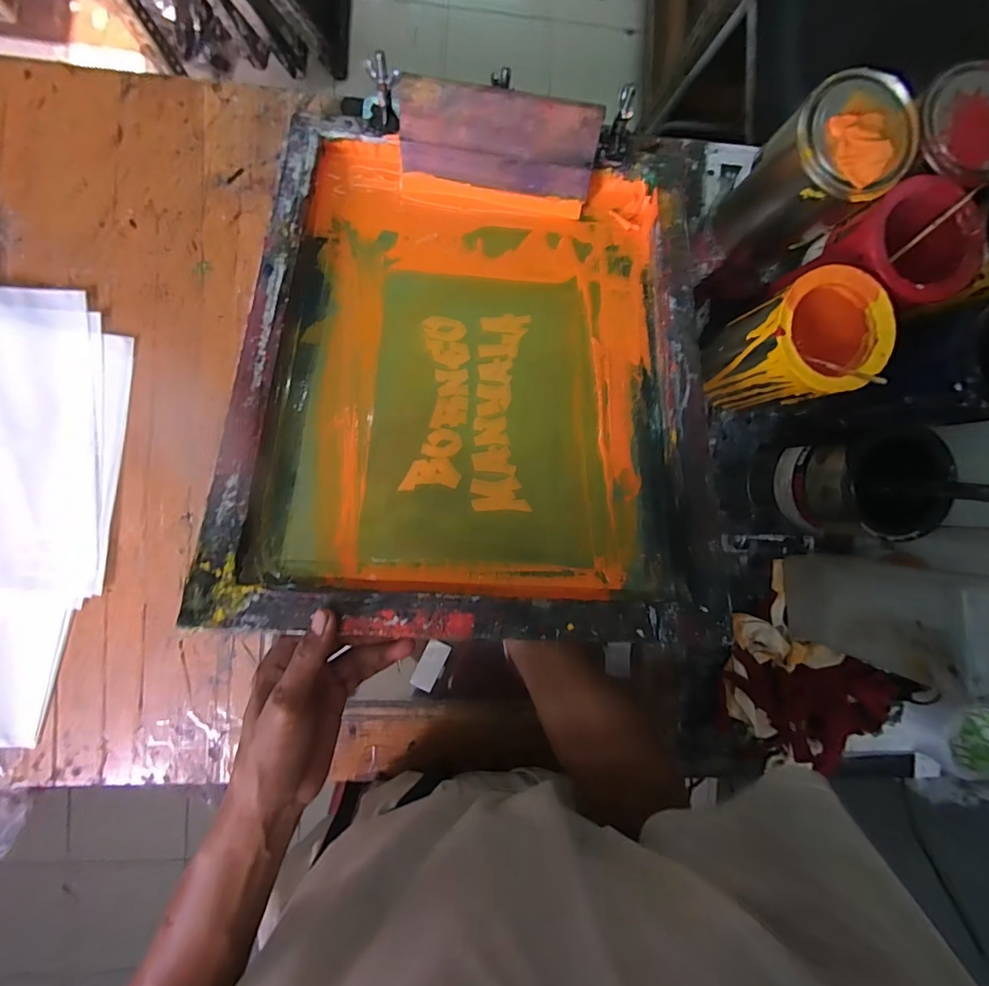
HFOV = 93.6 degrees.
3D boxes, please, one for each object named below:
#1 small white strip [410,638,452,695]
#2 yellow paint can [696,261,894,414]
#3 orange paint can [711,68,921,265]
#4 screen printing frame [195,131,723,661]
[{"bbox_3d":[-0.074,0.199,0.536,0.026,0.004,0.058,27,89,-5],"label":"small white strip"},{"bbox_3d":[0.299,-0.146,0.479,0.112,0.137,0.110,-15,93,-4],"label":"yellow paint can"},{"bbox_3d":[0.316,-0.318,0.467,0.110,0.153,0.102,0,92,-5],"label":"orange paint can"},{"bbox_3d":[0.004,-0.120,0.423,0.424,0.034,0.479,3,74,-4],"label":"screen printing frame"}]

